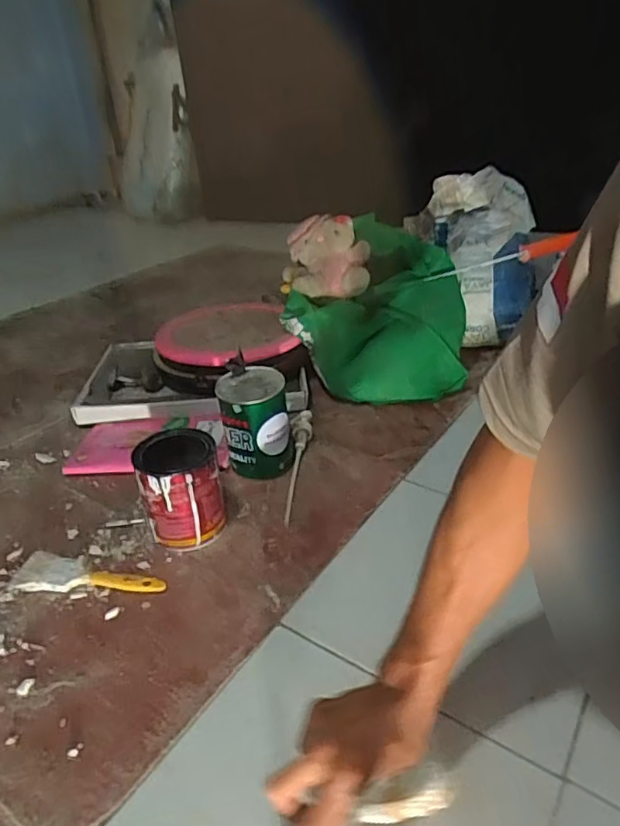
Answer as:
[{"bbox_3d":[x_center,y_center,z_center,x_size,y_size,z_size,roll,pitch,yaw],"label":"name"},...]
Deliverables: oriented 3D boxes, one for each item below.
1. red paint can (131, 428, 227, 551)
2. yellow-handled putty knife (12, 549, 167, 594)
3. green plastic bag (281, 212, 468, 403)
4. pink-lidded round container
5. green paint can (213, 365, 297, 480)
[{"bbox_3d":[-0.171,0.095,0.762,0.102,0.124,0.120,-12,32,-17],"label":"red paint can"},{"bbox_3d":[-0.265,0.197,0.700,0.183,0.015,0.050,1,31,6],"label":"yellow-handled putty knife"},{"bbox_3d":[0.127,-0.180,1.071,0.326,0.254,0.254,3,31,8],"label":"green plastic bag"},{"bbox_3d":[-0.129,-0.122,1.091,0.271,0.092,0.277,-2,30,1],"label":"pink-lidded round container"},{"bbox_3d":[-0.079,0.019,0.860,0.103,0.146,0.090,-5,31,-5],"label":"green paint can"}]

